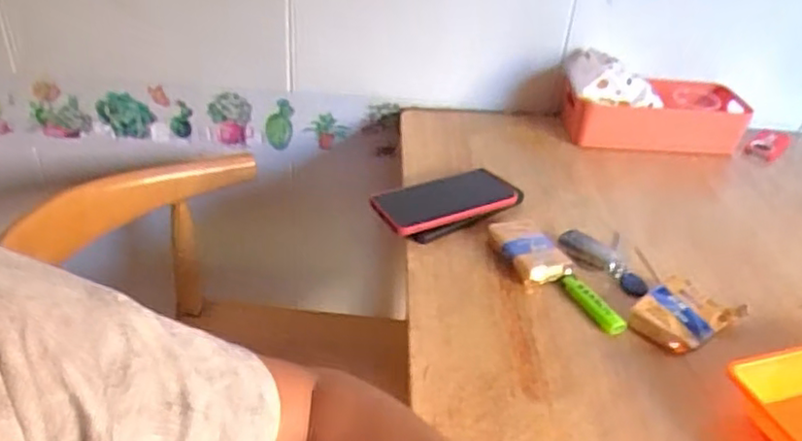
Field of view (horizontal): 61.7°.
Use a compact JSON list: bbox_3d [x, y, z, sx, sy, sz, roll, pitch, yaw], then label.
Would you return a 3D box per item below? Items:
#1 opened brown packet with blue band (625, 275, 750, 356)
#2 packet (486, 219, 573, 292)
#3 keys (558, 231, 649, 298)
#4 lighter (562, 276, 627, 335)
[{"bbox_3d":[0.261,0.085,0.620,0.093,0.024,0.063,-21,42,-32],"label":"opened brown packet with blue band"},{"bbox_3d":[0.128,0.033,0.676,0.050,0.022,0.084,-9,37,-19],"label":"packet"},{"bbox_3d":[0.201,0.041,0.676,0.032,0.022,0.101,-23,44,-35],"label":"keys"},{"bbox_3d":[0.181,0.078,0.628,0.016,0.014,0.073,-12,38,-23],"label":"lighter"}]

